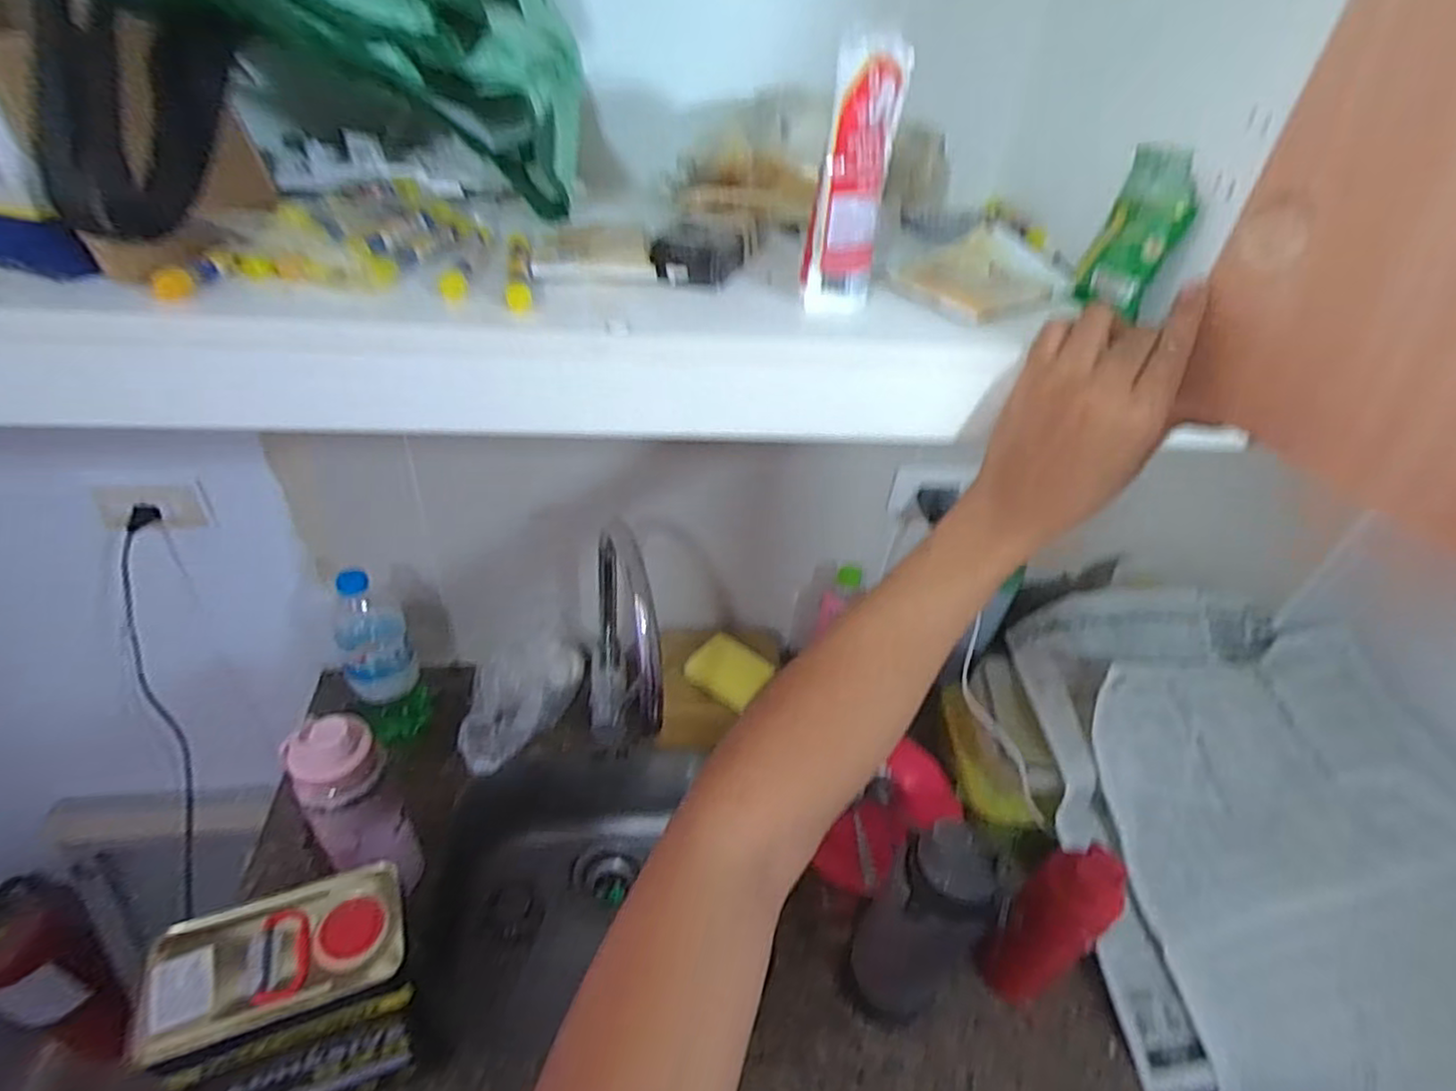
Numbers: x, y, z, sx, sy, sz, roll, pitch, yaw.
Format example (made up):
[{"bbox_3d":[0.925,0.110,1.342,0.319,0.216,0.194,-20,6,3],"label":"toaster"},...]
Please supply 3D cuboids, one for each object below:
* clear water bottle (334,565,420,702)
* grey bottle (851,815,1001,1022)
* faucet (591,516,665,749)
[{"bbox_3d":[-0.420,0.099,0.833,0.079,0.190,0.087,-21,47,-29],"label":"clear water bottle"},{"bbox_3d":[0.176,0.345,0.653,0.096,0.258,0.073,32,46,27],"label":"grey bottle"},{"bbox_3d":[-0.123,0.145,0.835,0.079,0.359,0.273,-2,41,-11],"label":"faucet"}]

